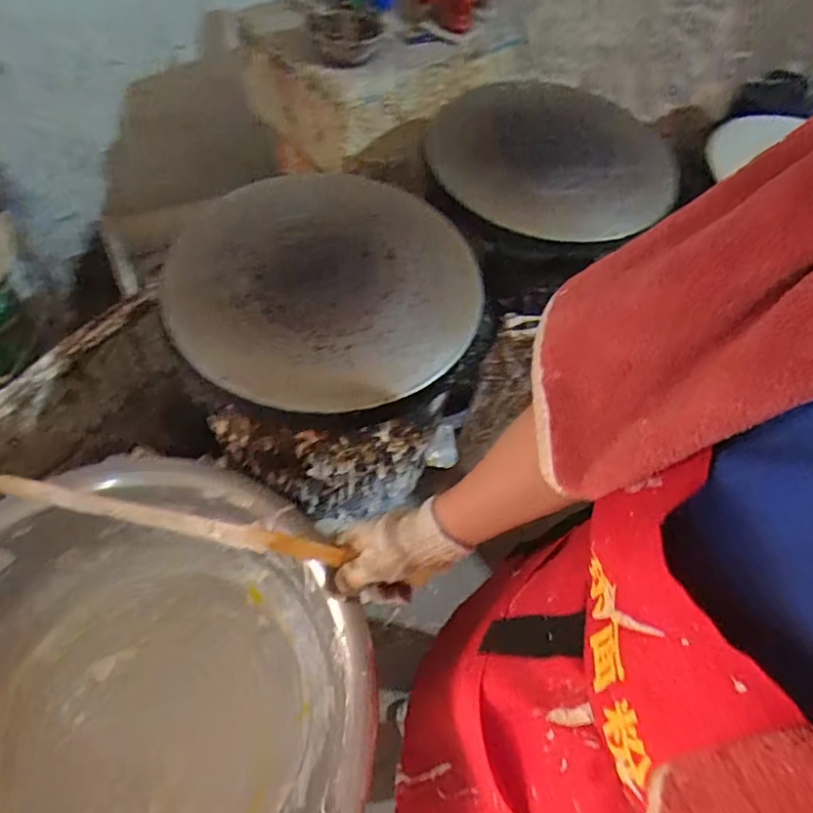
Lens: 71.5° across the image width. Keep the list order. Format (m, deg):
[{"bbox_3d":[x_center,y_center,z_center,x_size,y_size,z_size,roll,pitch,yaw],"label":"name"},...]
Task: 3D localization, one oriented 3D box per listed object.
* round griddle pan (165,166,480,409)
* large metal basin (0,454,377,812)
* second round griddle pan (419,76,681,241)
[{"bbox_3d":[-0.093,-0.160,0.691,0.355,0.050,0.365,3,59,-5],"label":"round griddle pan"},{"bbox_3d":[-0.305,0.322,0.595,0.473,0.204,0.463,3,59,-5],"label":"large metal basin"},{"bbox_3d":[0.217,-0.393,0.885,0.353,0.066,0.347,3,59,-5],"label":"second round griddle pan"}]

